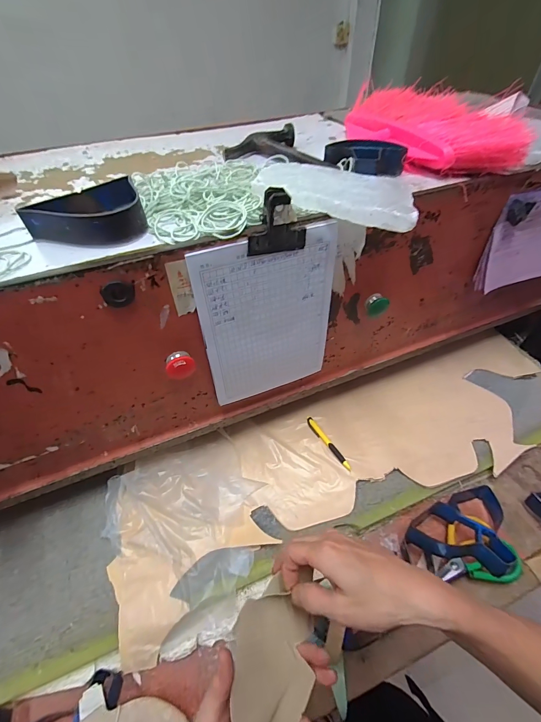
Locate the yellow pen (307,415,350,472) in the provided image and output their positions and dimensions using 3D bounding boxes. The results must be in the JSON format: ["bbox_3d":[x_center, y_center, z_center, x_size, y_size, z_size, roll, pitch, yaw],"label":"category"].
[{"bbox_3d":[0.112,0.157,0.629,0.015,0.011,0.132,-27,55,-21],"label":"yellow pen"}]

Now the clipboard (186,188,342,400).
[{"bbox_3d":[-0.001,-0.061,0.453,0.188,0.296,0.020,-18,50,-15],"label":"clipboard"}]

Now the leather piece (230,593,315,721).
[{"bbox_3d":[-0.001,0.309,0.321,0.086,0.011,0.125,22,64,-18],"label":"leather piece"}]

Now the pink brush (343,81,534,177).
[{"bbox_3d":[0.235,-0.386,0.529,0.153,0.058,0.340,-12,49,-9],"label":"pink brush"}]

